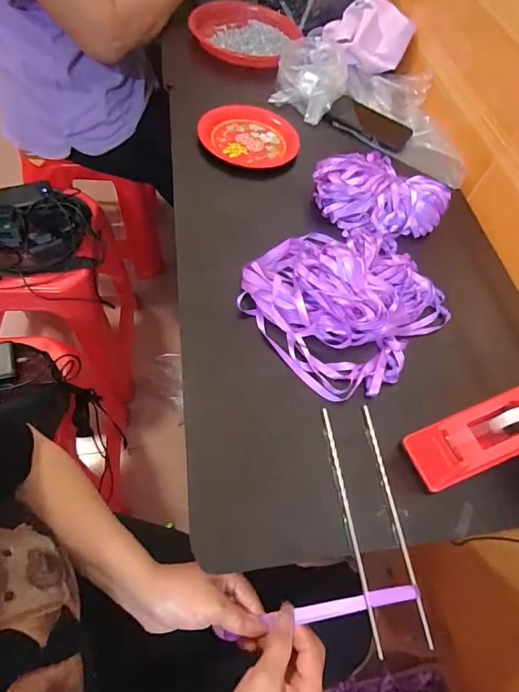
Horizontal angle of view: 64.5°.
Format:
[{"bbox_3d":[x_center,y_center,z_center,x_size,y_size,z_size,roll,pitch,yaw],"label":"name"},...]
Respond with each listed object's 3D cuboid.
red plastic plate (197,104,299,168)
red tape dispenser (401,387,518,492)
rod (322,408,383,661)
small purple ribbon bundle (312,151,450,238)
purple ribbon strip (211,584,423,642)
[{"bbox_3d":[-0.012,-0.360,0.693,0.158,0.023,0.151,5,58,-7],"label":"red plastic plate"},{"bbox_3d":[0.238,0.089,0.423,0.159,0.054,0.060,-18,62,-11],"label":"red tape dispenser"},{"bbox_3d":[0.088,0.166,0.400,0.008,0.006,0.221,-3,59,-12],"label":"rod"},{"bbox_3d":[0.180,-0.222,0.617,0.203,0.054,0.118,16,57,0],"label":"small purple ribbon bundle"},{"bbox_3d":[0.050,0.250,0.385,0.194,0.018,0.014,-20,61,11],"label":"purple ribbon strip"}]

